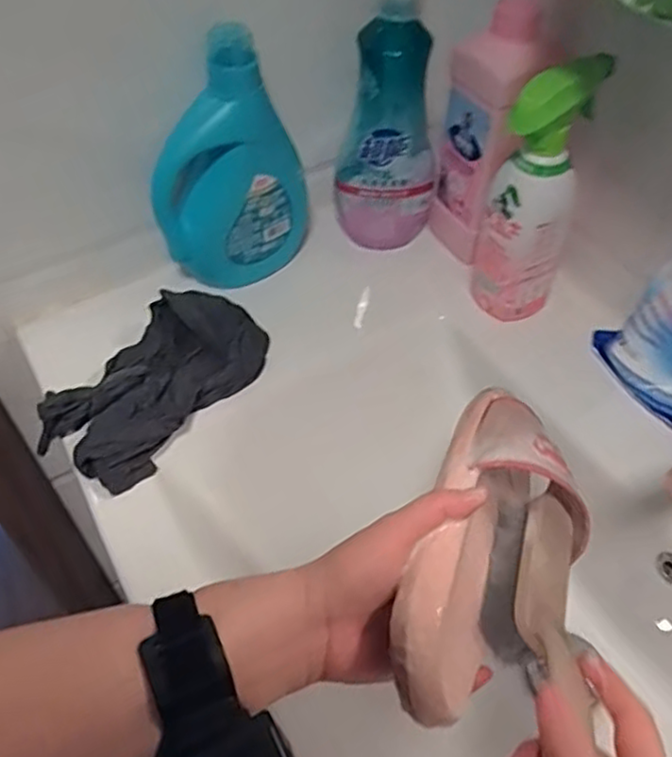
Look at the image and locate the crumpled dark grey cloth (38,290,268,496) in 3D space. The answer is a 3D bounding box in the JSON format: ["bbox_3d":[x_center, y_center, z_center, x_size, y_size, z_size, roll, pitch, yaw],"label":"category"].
[{"bbox_3d":[-0.151,-0.003,0.588,0.109,0.045,0.201,27,55,22],"label":"crumpled dark grey cloth"}]

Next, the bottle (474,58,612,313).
[{"bbox_3d":[0.171,-0.158,0.605,0.076,0.223,0.082,14,51,13],"label":"bottle"}]

